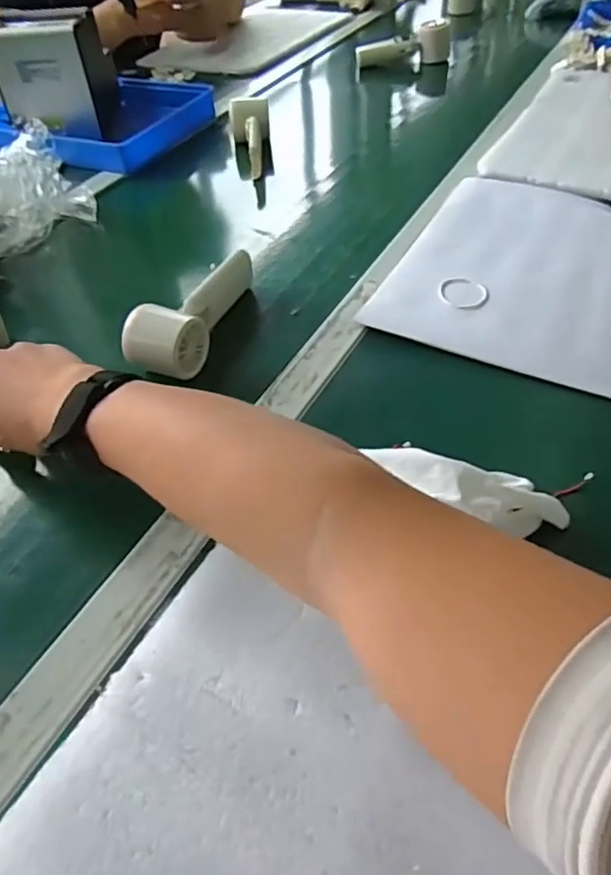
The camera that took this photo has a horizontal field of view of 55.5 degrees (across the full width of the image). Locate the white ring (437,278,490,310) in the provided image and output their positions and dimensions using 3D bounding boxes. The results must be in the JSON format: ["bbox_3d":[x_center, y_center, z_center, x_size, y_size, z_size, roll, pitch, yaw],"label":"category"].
[{"bbox_3d":[0.149,-0.135,0.548,0.047,0.009,0.047,-2,47,2],"label":"white ring"}]

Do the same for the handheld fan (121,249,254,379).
[{"bbox_3d":[-0.099,-0.118,0.539,0.057,0.059,0.167,15,50,18],"label":"handheld fan"}]

